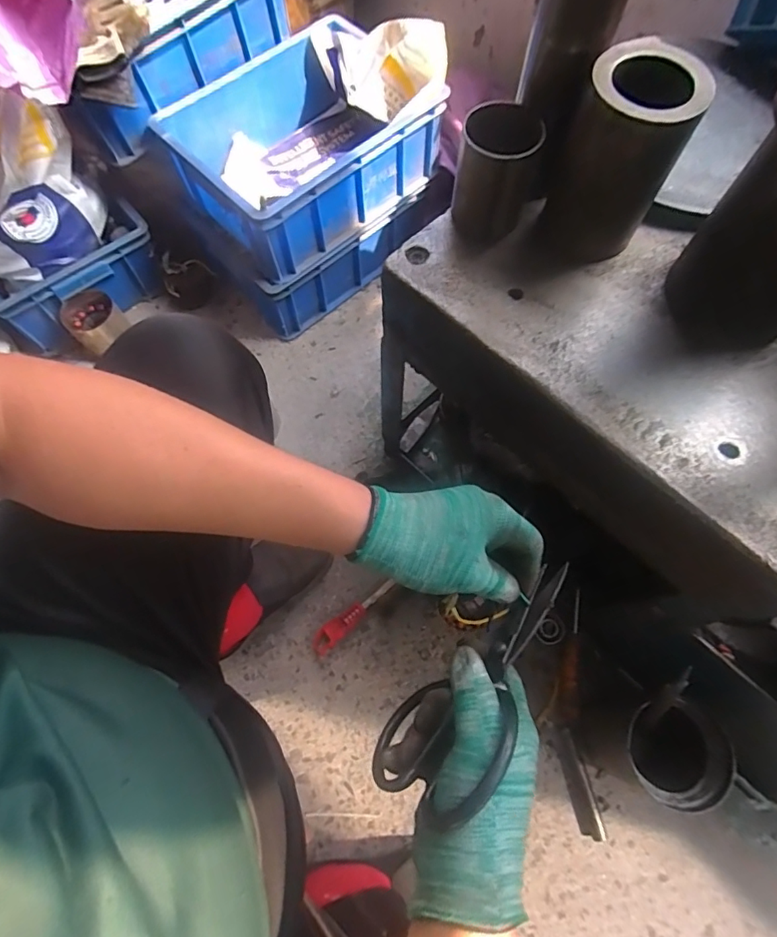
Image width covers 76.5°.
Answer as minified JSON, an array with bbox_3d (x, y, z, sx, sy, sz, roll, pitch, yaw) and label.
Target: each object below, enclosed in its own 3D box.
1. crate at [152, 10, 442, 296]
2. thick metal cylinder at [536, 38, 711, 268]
[{"bbox_3d":[-0.149,-0.552,0.876,0.396,0.175,0.302,-41,75,-14],"label":"crate"},{"bbox_3d":[0.192,-0.264,0.430,0.087,0.141,0.089,-14,71,-5],"label":"thick metal cylinder"}]

